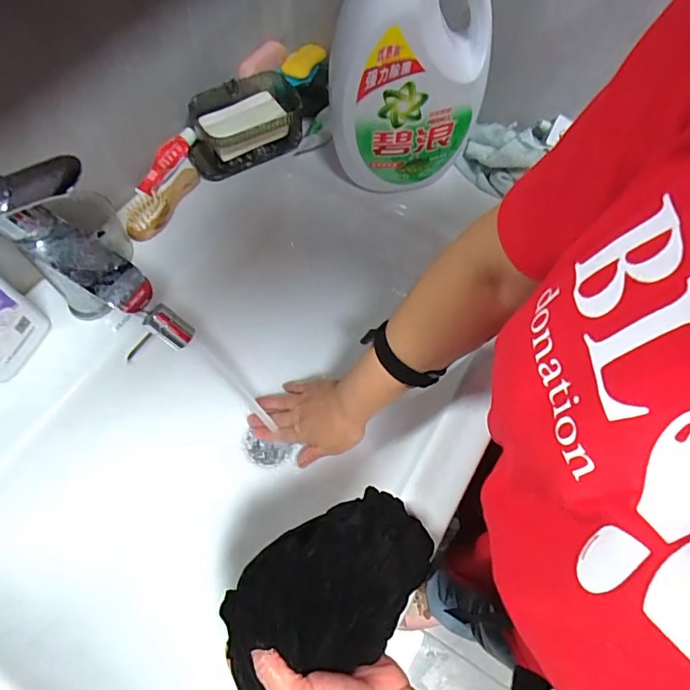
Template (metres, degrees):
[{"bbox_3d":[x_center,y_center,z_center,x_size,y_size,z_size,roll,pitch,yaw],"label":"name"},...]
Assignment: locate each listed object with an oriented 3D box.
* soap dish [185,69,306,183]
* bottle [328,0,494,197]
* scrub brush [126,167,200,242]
[{"bbox_3d":[-0.130,-0.288,0.627,0.164,0.071,0.089,-28,69,-12],"label":"soap dish"},{"bbox_3d":[0.071,-0.301,0.495,0.171,0.326,0.080,-5,66,-2],"label":"bottle"},{"bbox_3d":[-0.230,-0.182,0.593,0.044,0.021,0.120,24,68,11],"label":"scrub brush"}]

